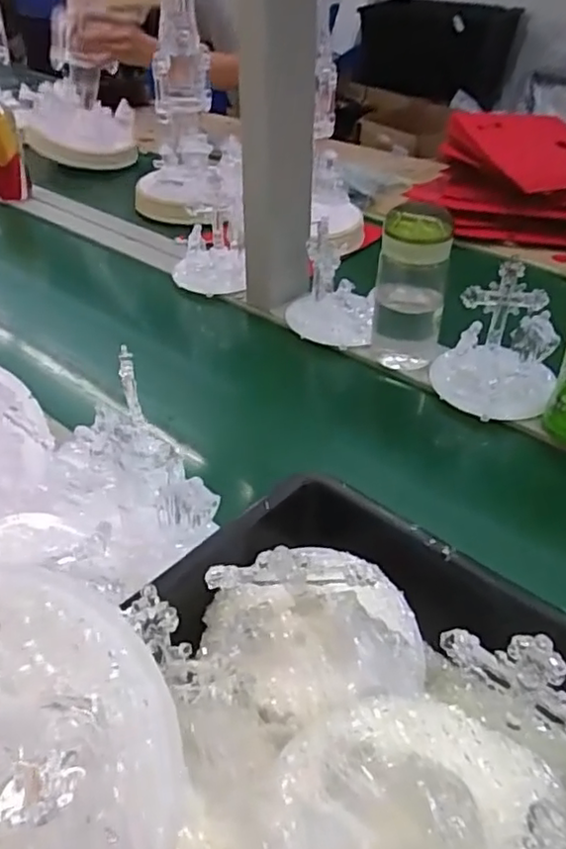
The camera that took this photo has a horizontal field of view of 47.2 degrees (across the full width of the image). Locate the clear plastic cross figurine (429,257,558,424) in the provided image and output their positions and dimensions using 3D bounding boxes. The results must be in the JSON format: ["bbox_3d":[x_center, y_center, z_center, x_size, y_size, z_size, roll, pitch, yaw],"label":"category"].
[{"bbox_3d":[0.219,-0.082,0.659,0.121,0.108,0.101,14,40,17],"label":"clear plastic cross figurine"}]

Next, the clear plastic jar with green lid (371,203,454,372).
[{"bbox_3d":[0.138,-0.158,0.689,0.072,0.161,0.065,6,38,7],"label":"clear plastic jar with green lid"}]

